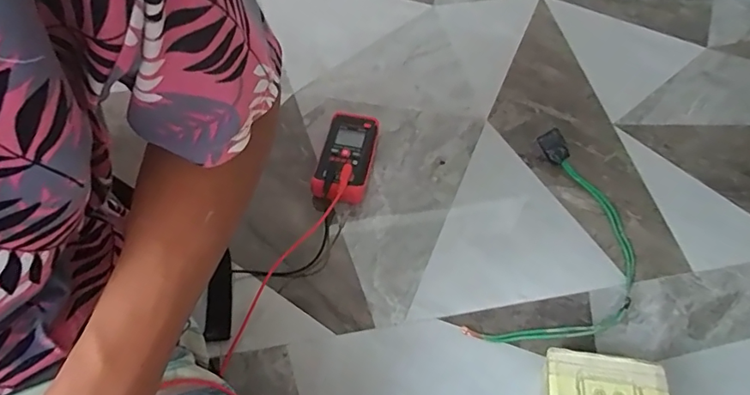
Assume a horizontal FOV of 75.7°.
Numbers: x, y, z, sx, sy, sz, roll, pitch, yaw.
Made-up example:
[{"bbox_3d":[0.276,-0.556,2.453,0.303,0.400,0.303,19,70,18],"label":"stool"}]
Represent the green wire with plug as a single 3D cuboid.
[{"bbox_3d":[0.211,0.051,0.520,0.141,0.028,0.277,23,56,11],"label":"green wire with plug"}]

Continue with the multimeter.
[{"bbox_3d":[-0.033,-0.048,0.571,0.059,0.031,0.117,12,55,3],"label":"multimeter"}]

